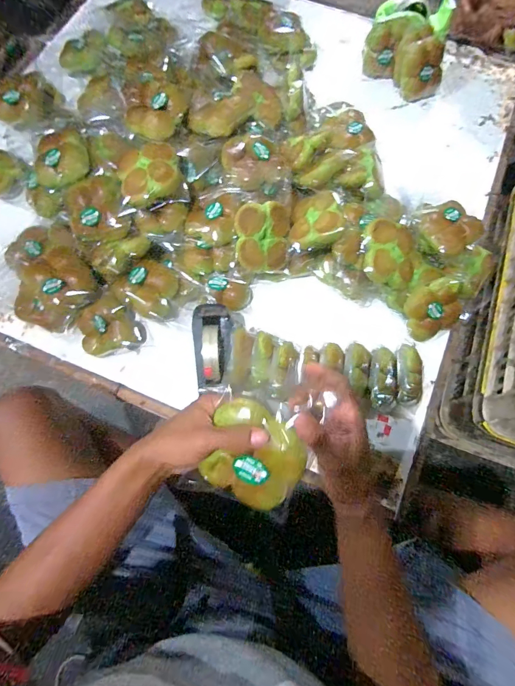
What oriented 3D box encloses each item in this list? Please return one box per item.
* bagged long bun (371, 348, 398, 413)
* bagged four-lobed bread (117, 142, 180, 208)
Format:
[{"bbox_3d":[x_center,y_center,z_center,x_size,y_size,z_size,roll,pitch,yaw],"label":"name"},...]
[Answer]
[{"bbox_3d":[0.218,0.062,0.587,0.044,0.038,0.109,5,74,1],"label":"bagged long bun"},{"bbox_3d":[-0.192,-0.300,0.613,0.112,0.050,0.109,-16,75,-5],"label":"bagged four-lobed bread"}]

